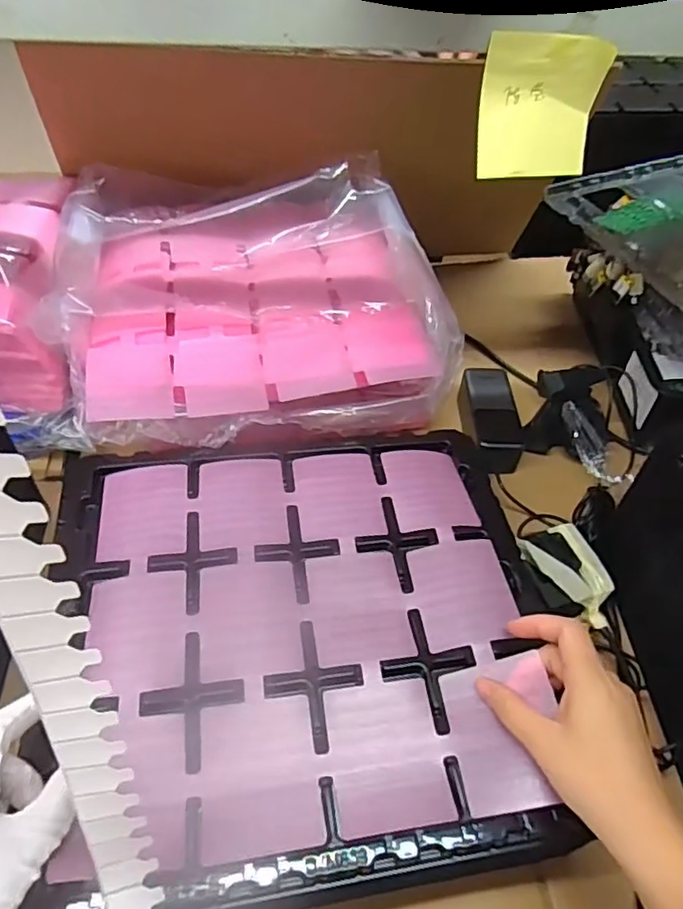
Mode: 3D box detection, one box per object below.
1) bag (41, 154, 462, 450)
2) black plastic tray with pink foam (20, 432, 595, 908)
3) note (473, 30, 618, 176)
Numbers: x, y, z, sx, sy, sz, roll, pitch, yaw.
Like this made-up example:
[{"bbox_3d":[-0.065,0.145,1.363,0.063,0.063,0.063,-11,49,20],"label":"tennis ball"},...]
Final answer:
[{"bbox_3d":[-0.084,-0.166,0.611,0.365,0.109,0.320,-4,50,-8],"label":"bag"},{"bbox_3d":[-0.022,0.118,0.439,0.348,0.022,0.341,-6,50,-9],"label":"black plastic tray with pink foam"},{"bbox_3d":[0.121,-0.209,0.358,0.075,0.075,0.016,-9,34,-10],"label":"note"}]

